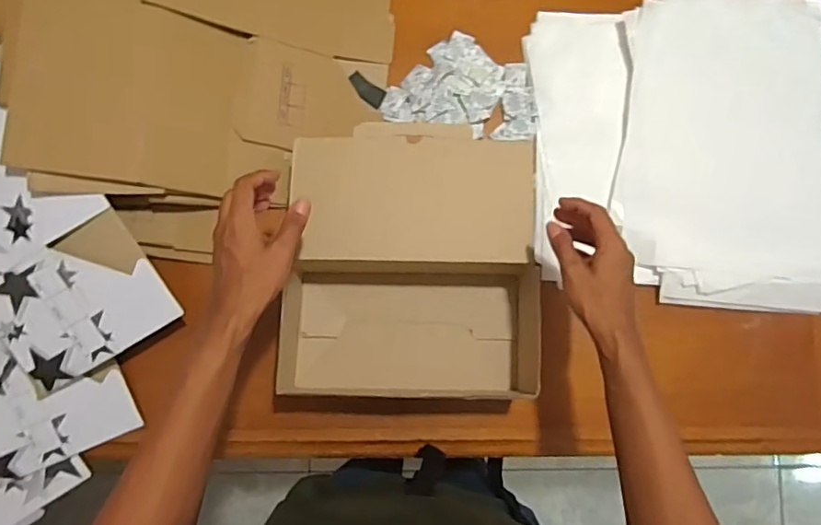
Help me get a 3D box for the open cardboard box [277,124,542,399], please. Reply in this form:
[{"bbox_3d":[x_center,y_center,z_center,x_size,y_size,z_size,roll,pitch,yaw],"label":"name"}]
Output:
[{"bbox_3d":[-0.001,0.007,0.706,0.314,0.108,0.324,0,84,-2],"label":"open cardboard box"}]

